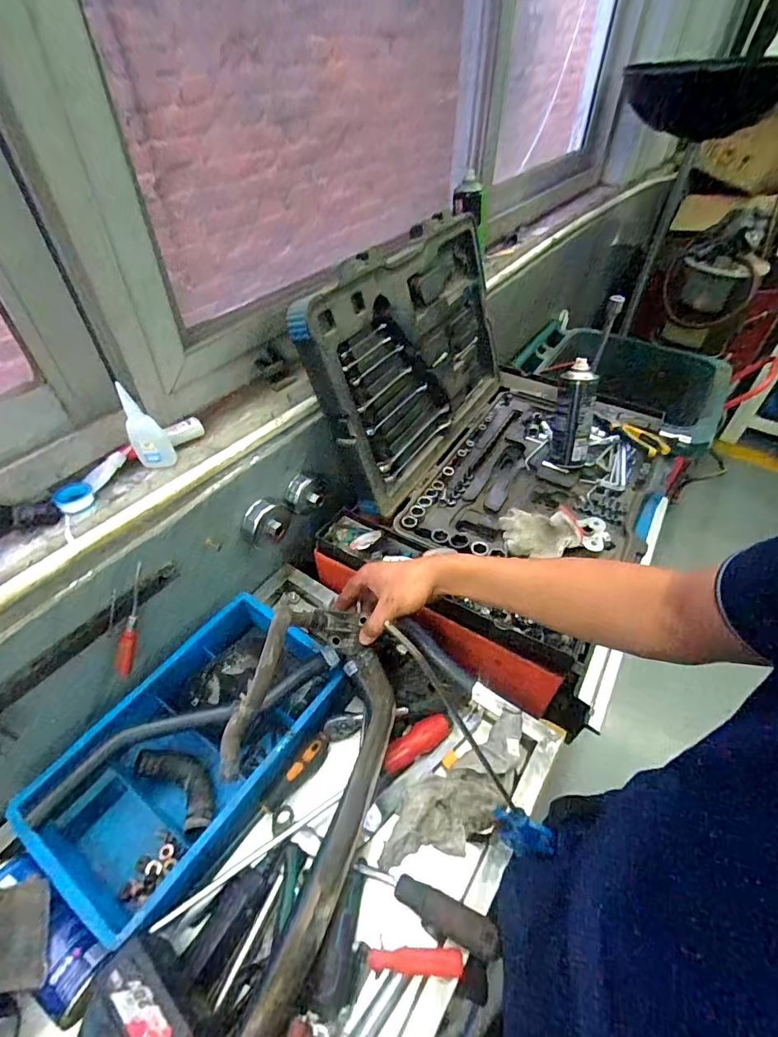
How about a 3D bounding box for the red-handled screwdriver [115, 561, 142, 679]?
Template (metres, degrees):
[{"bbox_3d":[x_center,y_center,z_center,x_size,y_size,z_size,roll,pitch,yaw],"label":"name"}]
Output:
[{"bbox_3d":[-0.309,0.123,0.564,0.014,0.140,0.019,14,7,13],"label":"red-handled screwdriver"}]

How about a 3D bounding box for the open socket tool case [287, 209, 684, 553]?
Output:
[{"bbox_3d":[0.249,-0.238,0.818,0.518,0.335,0.612,21,50,19],"label":"open socket tool case"}]

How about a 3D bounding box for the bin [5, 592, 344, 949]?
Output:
[{"bbox_3d":[-0.240,0.281,0.590,0.208,0.115,0.342,25,51,22],"label":"bin"}]

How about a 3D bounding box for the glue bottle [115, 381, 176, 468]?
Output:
[{"bbox_3d":[-0.287,-0.106,0.550,0.042,0.095,0.028,4,46,4],"label":"glue bottle"}]

